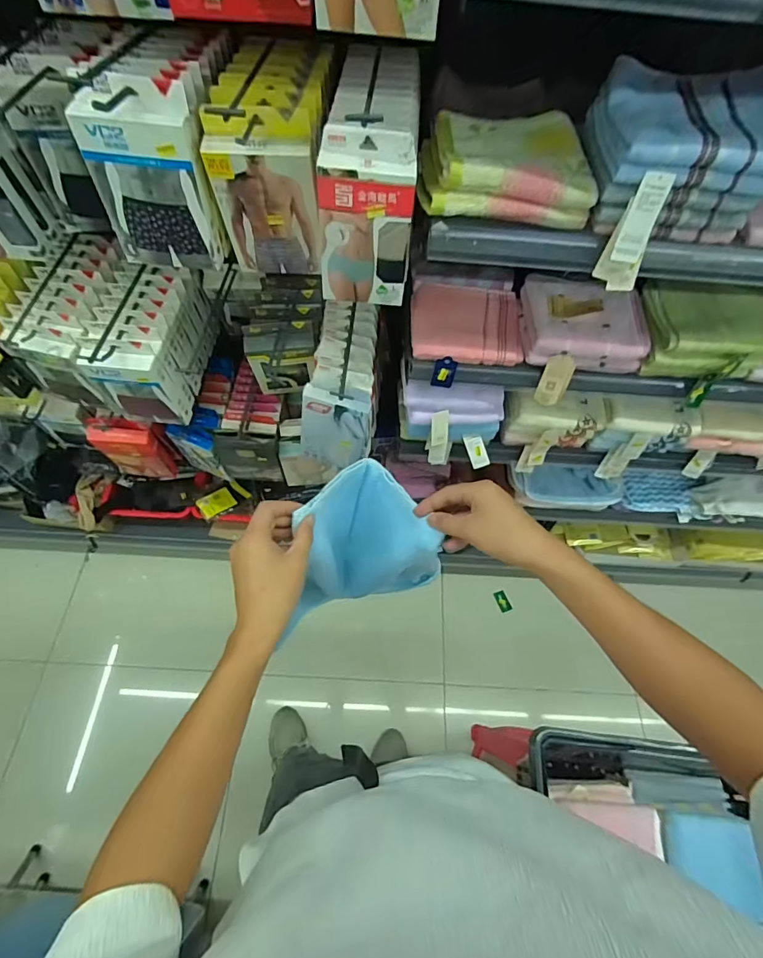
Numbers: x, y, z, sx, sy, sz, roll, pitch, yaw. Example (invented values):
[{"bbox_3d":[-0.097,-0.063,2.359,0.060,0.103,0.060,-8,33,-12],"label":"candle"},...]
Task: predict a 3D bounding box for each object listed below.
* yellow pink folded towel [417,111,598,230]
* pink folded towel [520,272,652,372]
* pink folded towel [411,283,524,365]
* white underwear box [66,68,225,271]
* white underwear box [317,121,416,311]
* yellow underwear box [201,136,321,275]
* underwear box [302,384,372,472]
[{"bbox_3d":[0.153,-0.399,0.573,0.200,0.057,0.159,-1,61,-5],"label":"yellow pink folded towel"},{"bbox_3d":[0.350,-0.282,0.799,0.195,0.065,0.173,1,60,-4],"label":"pink folded towel"},{"bbox_3d":[0.153,-0.285,0.812,0.193,0.032,0.168,3,60,-3],"label":"pink folded towel"},{"bbox_3d":[-0.294,-0.385,0.586,0.134,0.203,0.048,6,60,-1],"label":"white underwear box"},{"bbox_3d":[-0.020,-0.320,0.575,0.113,0.202,0.038,3,54,-2],"label":"white underwear box"},{"bbox_3d":[-0.153,-0.359,0.622,0.131,0.185,0.033,4,60,-2],"label":"yellow underwear box"},{"bbox_3d":[-0.090,-0.099,0.884,0.133,0.218,0.039,10,60,2],"label":"underwear box"}]

